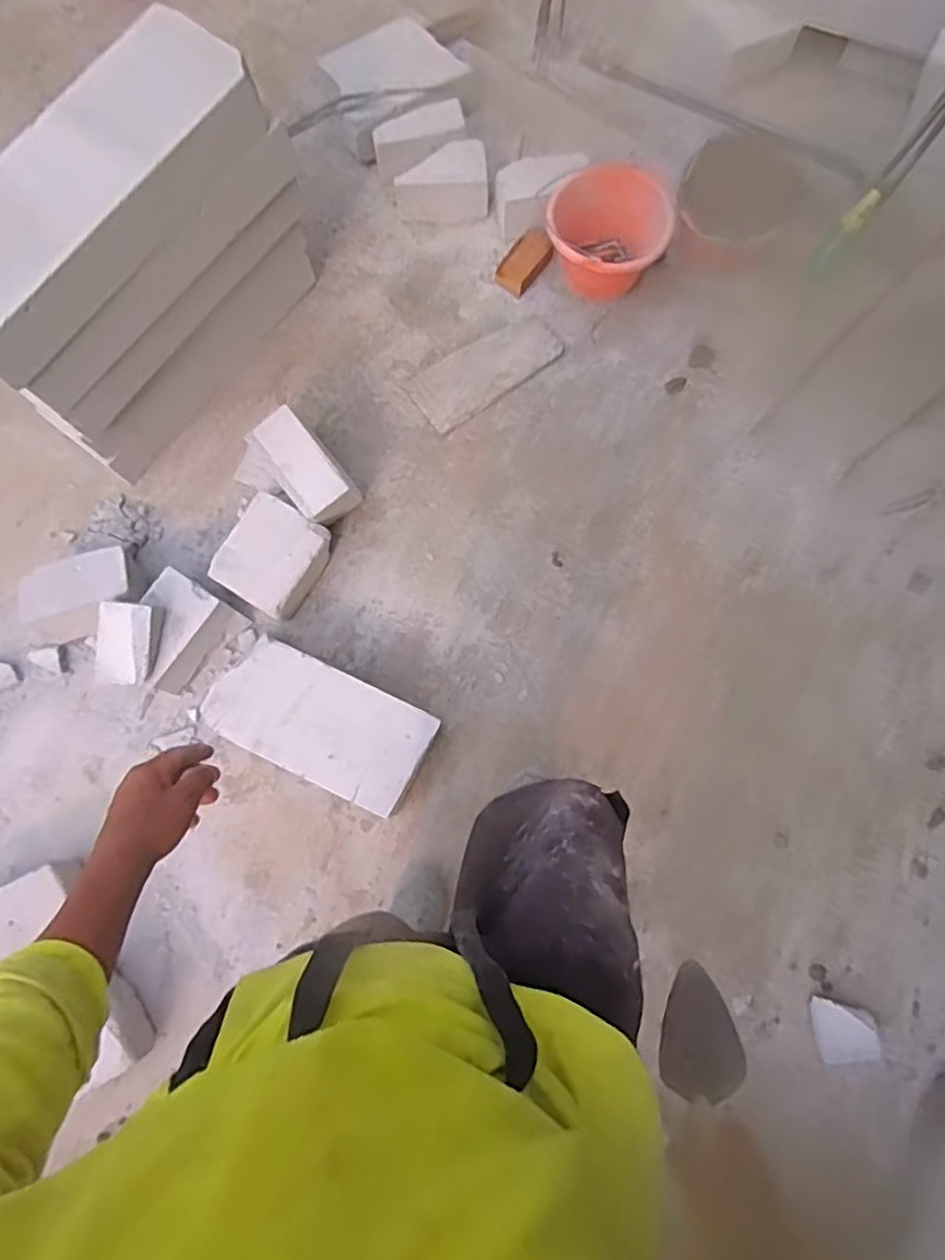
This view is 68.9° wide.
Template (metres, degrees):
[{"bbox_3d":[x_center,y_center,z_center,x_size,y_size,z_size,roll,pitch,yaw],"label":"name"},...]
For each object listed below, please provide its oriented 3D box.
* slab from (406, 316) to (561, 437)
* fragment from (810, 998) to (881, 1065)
[{"bbox_3d":[0.030,-0.561,1.489,0.335,0.019,0.140,-35,80,-7],"label":"slab"},{"bbox_3d":[0.671,0.712,1.230,0.106,0.014,0.109,-9,78,-2],"label":"fragment"}]

